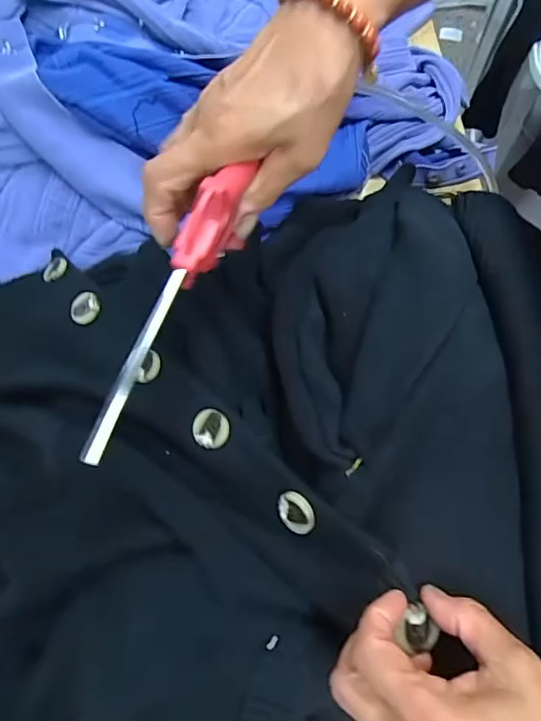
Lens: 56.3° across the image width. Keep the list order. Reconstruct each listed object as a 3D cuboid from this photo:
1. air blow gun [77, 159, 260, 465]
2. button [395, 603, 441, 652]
[{"bbox_3d":[-0.050,-0.028,0.251,0.018,0.031,0.168,25,85,9],"label":"air blow gun"},{"bbox_3d":[0.082,0.147,0.277,0.022,0.004,0.019,32,78,-5],"label":"button"}]

